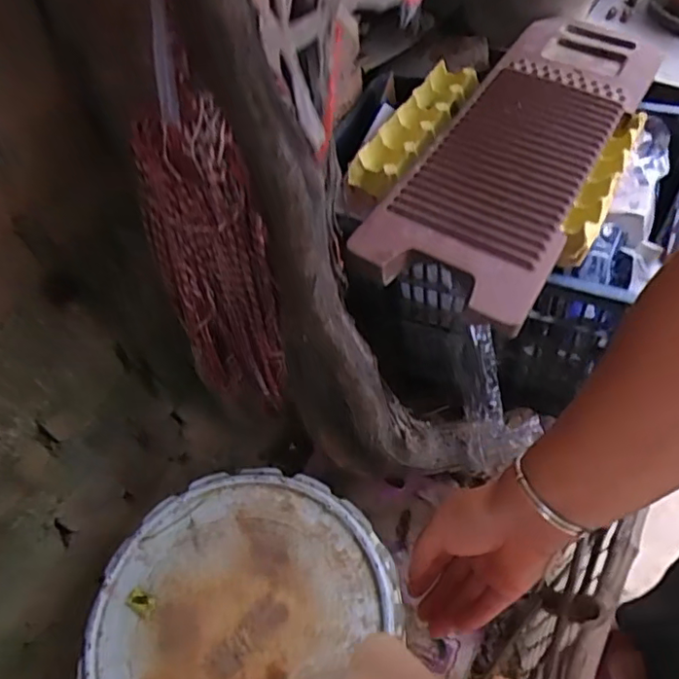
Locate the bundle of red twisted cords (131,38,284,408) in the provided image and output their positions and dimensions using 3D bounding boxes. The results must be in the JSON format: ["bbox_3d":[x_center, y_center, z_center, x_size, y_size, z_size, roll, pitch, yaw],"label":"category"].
[{"bbox_3d":[-0.129,-0.062,0.629,0.120,0.419,0.074,-21,57,-10],"label":"bundle of red twisted cords"}]

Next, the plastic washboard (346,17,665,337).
[{"bbox_3d":[0.234,-0.251,0.694,0.183,0.018,0.566,26,57,18],"label":"plastic washboard"}]

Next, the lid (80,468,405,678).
[{"bbox_3d":[-0.099,0.277,0.564,0.282,0.023,0.298,-2,56,3],"label":"lid"}]

